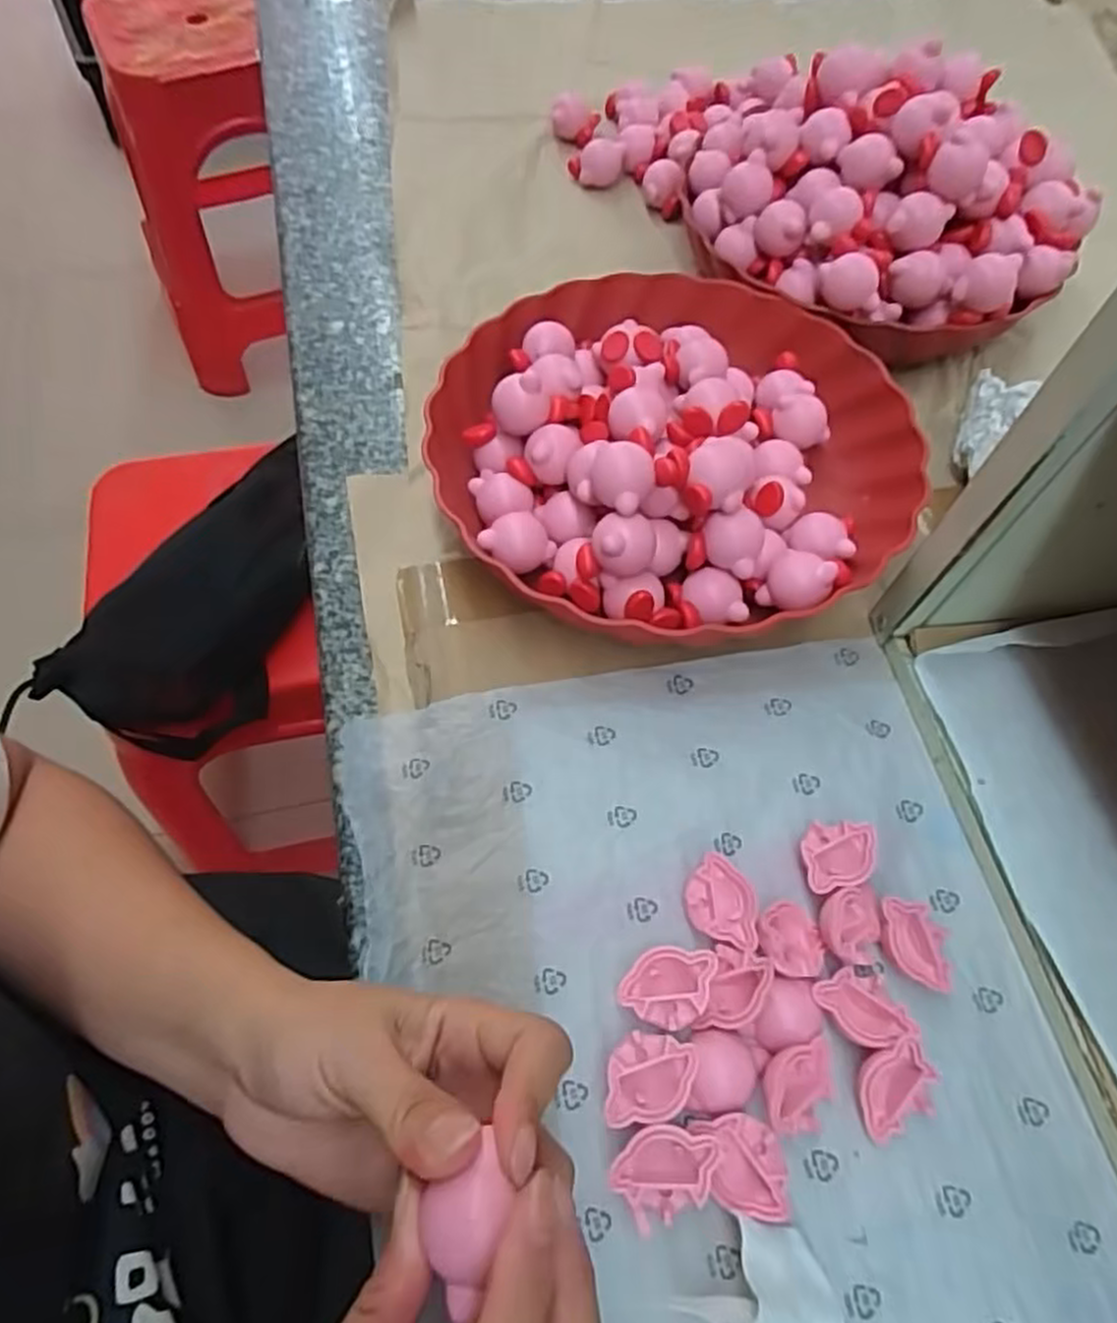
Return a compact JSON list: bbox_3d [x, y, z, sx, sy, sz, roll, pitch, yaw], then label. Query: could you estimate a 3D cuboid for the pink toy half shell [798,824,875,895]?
[{"bbox_3d":[0.115,0.082,0.321,0.030,0.011,0.029,3,59,-1],"label":"pink toy half shell"}]

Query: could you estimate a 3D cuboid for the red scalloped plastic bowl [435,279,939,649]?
[{"bbox_3d":[0.059,-0.112,0.396,0.238,0.062,0.238,1,59,-2],"label":"red scalloped plastic bowl"}]

